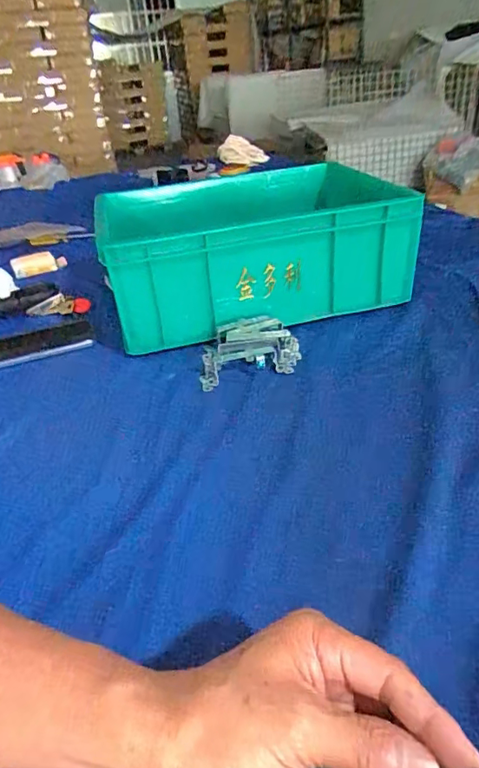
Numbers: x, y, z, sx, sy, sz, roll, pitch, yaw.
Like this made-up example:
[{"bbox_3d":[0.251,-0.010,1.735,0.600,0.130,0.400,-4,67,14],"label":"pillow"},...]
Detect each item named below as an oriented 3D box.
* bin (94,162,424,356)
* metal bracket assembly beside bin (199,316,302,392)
[{"bbox_3d":[0.018,-0.214,0.760,0.421,0.153,0.318,-12,32,-9],"label":"bin"},{"bbox_3d":[0.013,-0.039,0.612,0.116,0.042,0.103,-2,32,6],"label":"metal bracket assembly beside bin"}]

